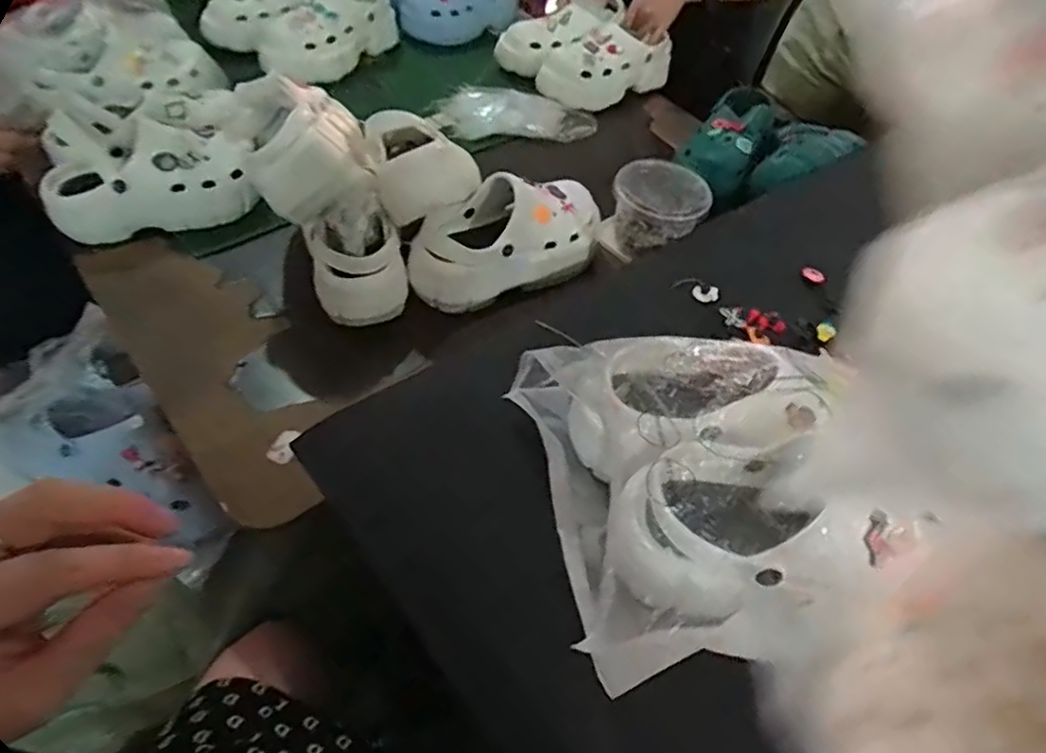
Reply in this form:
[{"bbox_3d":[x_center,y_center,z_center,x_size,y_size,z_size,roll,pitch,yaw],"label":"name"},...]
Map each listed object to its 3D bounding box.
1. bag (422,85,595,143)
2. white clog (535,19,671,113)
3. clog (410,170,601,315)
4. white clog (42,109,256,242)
[{"bbox_3d":[-0.024,-0.440,1.124,0.253,0.056,0.111,-6,51,-11],"label":"bag"},{"bbox_3d":[0.150,-0.564,1.191,0.238,0.128,0.110,-27,57,-26],"label":"white clog"},{"bbox_3d":[-0.017,-0.171,0.821,0.258,0.114,0.099,-19,54,-21],"label":"clog"},{"bbox_3d":[-0.471,-0.244,0.839,0.239,0.115,0.120,0,50,-7],"label":"white clog"}]

